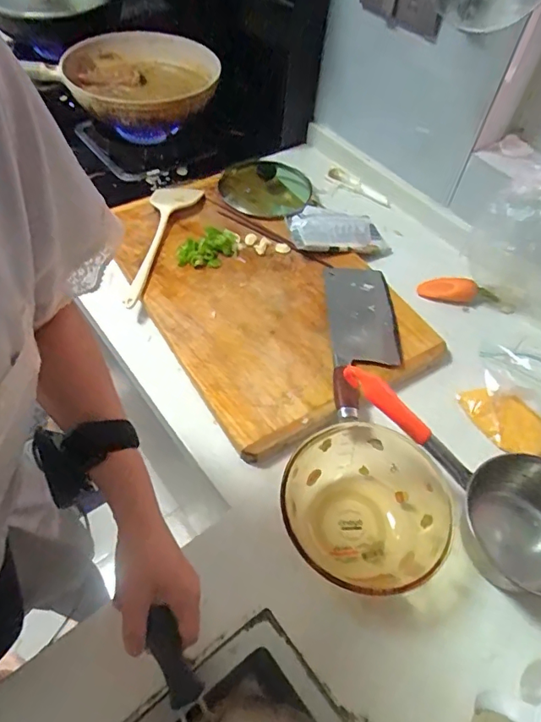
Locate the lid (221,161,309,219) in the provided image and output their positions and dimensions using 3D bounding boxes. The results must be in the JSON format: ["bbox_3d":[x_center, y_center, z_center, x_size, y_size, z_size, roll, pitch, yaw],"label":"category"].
[{"bbox_3d":[-0.015,-0.322,0.905,0.168,0.038,0.165,19,55,9],"label":"lid"}]

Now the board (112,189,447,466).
[{"bbox_3d":[-0.019,-0.122,0.764,0.336,0.026,0.515,-26,60,-22],"label":"board"}]

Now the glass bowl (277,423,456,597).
[{"bbox_3d":[0.113,0.165,0.547,0.177,0.084,0.170,2,54,-3],"label":"glass bowl"}]

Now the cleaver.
[{"bbox_3d":[0.137,-0.043,0.705,0.098,0.021,0.287,3,54,-2],"label":"cleaver"}]

